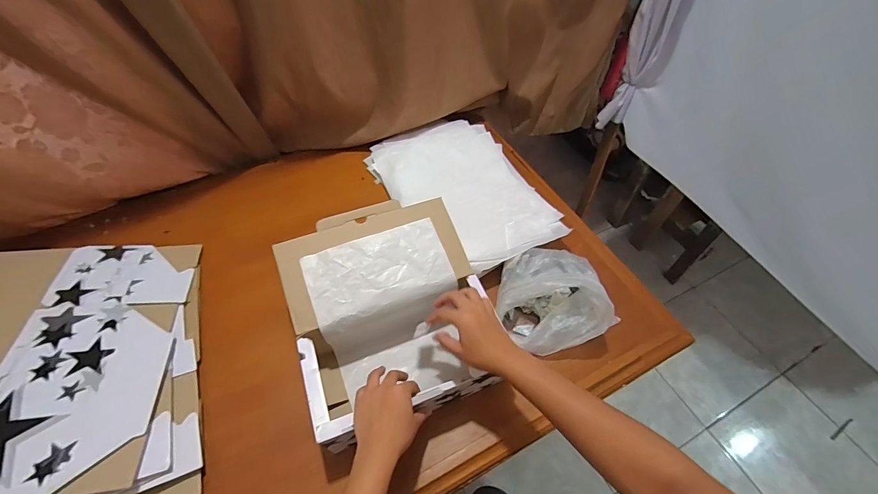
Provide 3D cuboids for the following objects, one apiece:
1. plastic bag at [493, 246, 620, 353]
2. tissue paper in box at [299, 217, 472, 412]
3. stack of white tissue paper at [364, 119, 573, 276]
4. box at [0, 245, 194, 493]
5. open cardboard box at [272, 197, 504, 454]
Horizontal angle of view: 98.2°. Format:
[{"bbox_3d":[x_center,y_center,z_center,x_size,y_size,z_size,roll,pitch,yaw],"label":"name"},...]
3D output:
[{"bbox_3d":[0.180,0.077,0.633,0.168,0.102,0.166,-6,54,-5],"label":"plastic bag"},{"bbox_3d":[-0.072,0.105,0.602,0.210,0.139,0.213,-19,56,-15],"label":"tissue paper in box"},{"bbox_3d":[0.039,-0.124,0.812,0.310,0.032,0.433,-24,55,-16],"label":"stack of white tissue paper"},{"bbox_3d":[-0.515,0.147,0.577,0.192,0.013,0.402,1,44,-18],"label":"box"},{"bbox_3d":[-0.078,0.101,0.597,0.272,0.145,0.301,-17,55,-13],"label":"open cardboard box"}]

